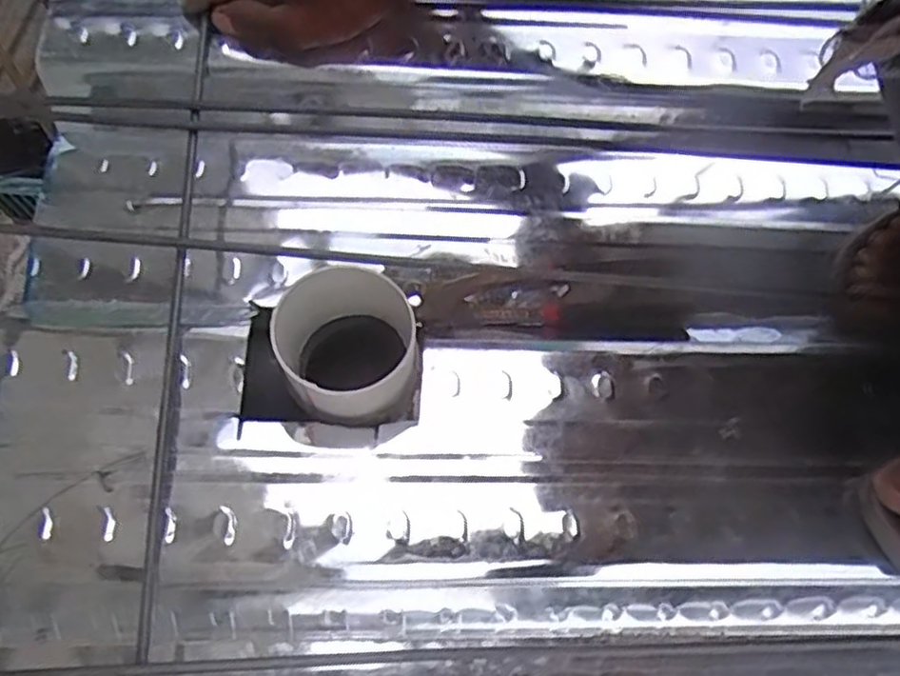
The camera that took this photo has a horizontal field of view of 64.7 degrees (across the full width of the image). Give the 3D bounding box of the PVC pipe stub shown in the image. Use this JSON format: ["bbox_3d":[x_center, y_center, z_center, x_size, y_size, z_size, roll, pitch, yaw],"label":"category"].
[{"bbox_3d":[-0.067,0.006,0.473,0.092,0.076,0.095,-13,72,-7],"label":"PVC pipe stub"}]

